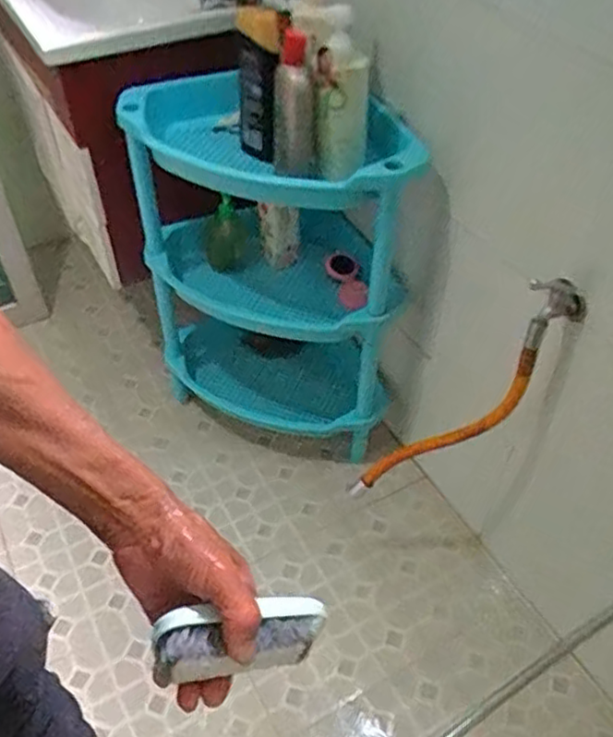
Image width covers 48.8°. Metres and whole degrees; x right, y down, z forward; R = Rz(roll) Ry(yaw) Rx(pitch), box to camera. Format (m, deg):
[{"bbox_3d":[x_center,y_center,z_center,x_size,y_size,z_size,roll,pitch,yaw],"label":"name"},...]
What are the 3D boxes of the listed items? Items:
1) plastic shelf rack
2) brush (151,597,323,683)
[{"bbox_3d":[-0.072,-0.168,1.240,0.464,0.641,0.249,17,46,16],"label":"plastic shelf rack"},{"bbox_3d":[-0.045,0.184,0.460,0.114,0.045,0.037,1,44,-19],"label":"brush"}]

